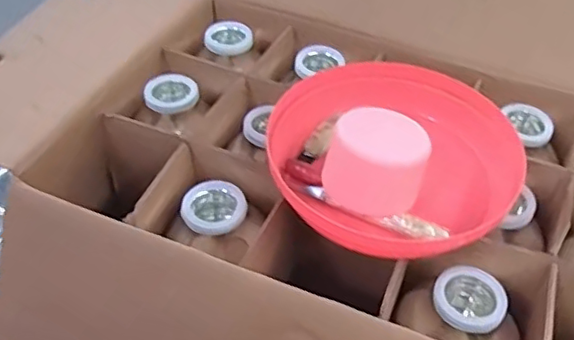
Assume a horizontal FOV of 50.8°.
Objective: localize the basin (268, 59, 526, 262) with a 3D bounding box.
[{"bbox_3d":[0.097,-0.019,0.555,0.221,0.077,0.196,4,46,1],"label":"basin"}]

